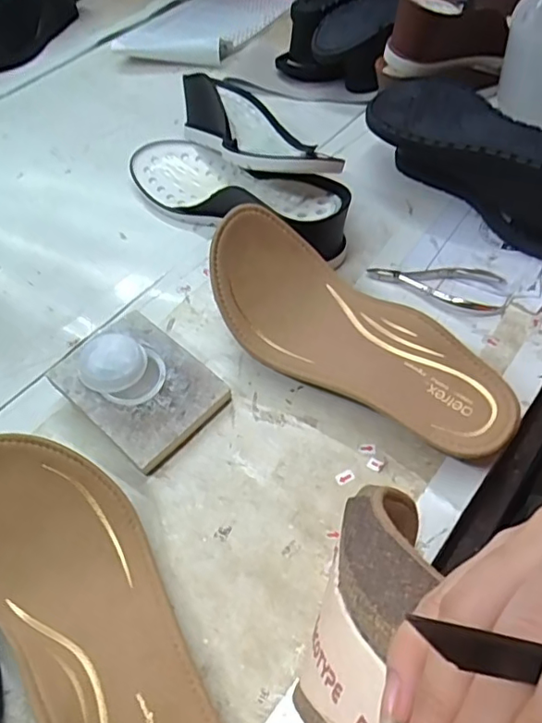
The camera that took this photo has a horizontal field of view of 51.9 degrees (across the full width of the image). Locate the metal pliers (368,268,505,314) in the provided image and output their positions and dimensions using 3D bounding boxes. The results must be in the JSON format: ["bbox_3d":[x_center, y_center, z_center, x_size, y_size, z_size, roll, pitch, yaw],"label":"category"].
[{"bbox_3d":[0.124,-0.057,0.426,0.100,0.009,0.045,6,53,11],"label":"metal pliers"}]

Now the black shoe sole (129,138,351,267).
[{"bbox_3d":[-0.033,-0.156,0.493,0.247,0.055,0.076,32,61,27],"label":"black shoe sole"}]

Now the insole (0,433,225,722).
[{"bbox_3d":[-0.088,0.127,0.276,0.084,0.054,0.219,-36,56,-21],"label":"insole"}]

